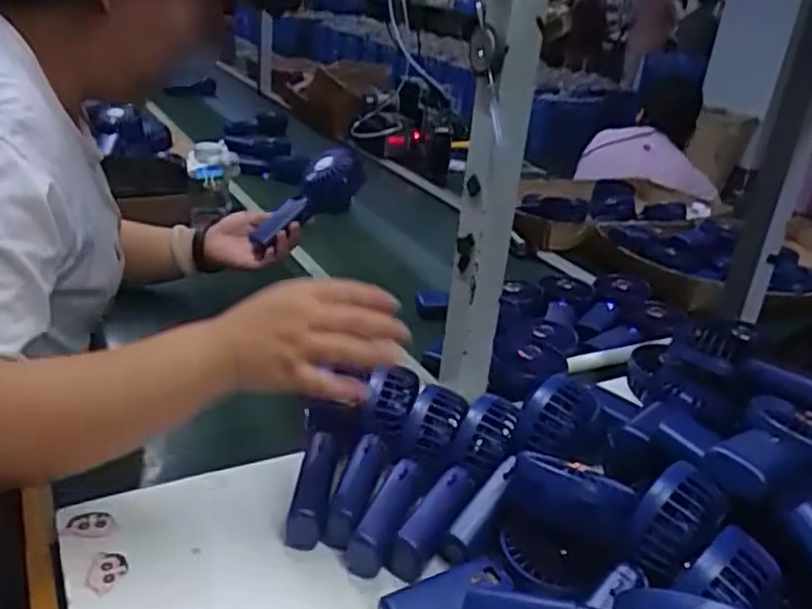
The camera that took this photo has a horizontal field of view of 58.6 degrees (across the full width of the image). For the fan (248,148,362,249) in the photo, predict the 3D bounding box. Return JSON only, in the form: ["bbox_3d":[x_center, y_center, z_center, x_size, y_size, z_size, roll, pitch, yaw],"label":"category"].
[{"bbox_3d":[-0.125,-0.134,0.980,0.161,0.075,0.058,-40,46,-14],"label":"fan"}]

